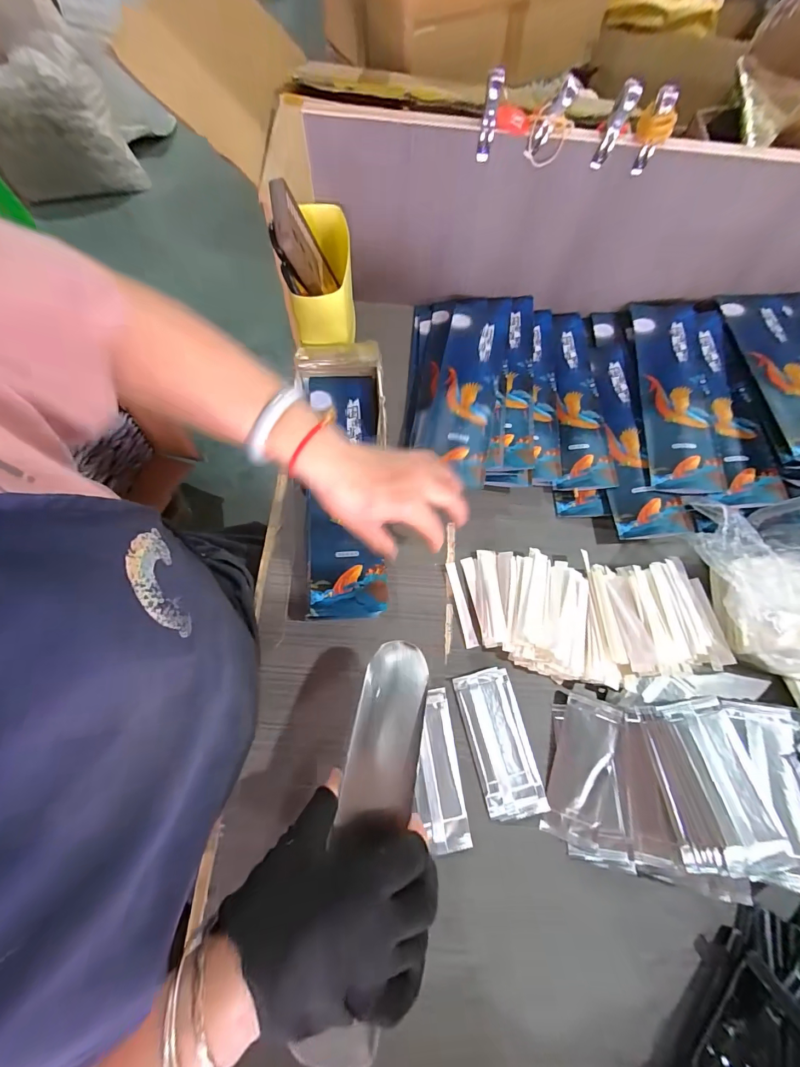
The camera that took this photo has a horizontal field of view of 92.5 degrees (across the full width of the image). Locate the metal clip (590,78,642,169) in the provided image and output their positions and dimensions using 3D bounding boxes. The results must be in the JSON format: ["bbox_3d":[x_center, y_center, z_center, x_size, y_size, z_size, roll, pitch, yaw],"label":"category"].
[{"bbox_3d":[0.207,-0.390,0.367,0.018,0.065,0.024,25,71,8],"label":"metal clip"}]

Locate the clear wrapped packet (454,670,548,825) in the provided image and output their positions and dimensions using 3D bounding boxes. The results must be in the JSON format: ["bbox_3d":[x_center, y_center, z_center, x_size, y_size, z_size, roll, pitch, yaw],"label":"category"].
[{"bbox_3d":[0.095,0.198,0.366,0.056,0.004,0.126,-13,71,-6],"label":"clear wrapped packet"}]

